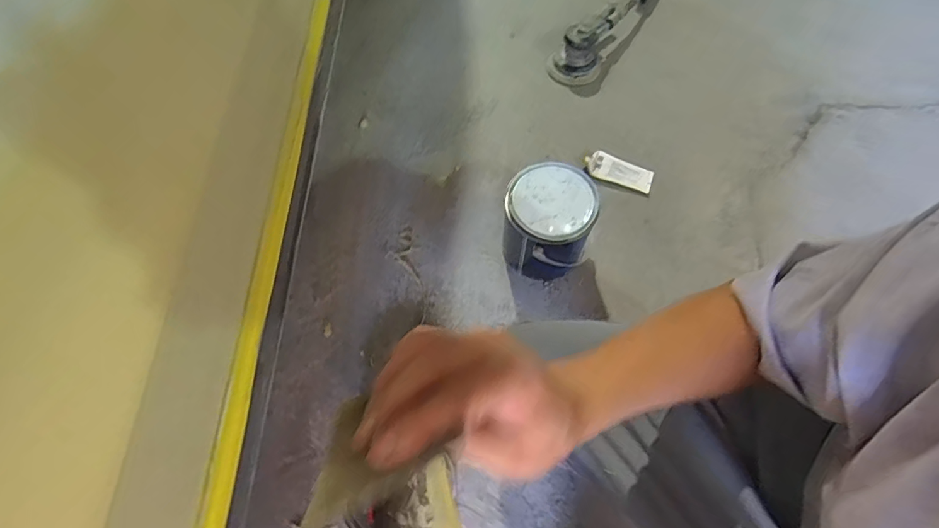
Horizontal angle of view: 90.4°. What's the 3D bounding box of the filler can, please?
[{"bbox_3d":[0.132,-0.067,0.807,0.139,0.167,0.148,-1,64,2],"label":"filler can"}]

